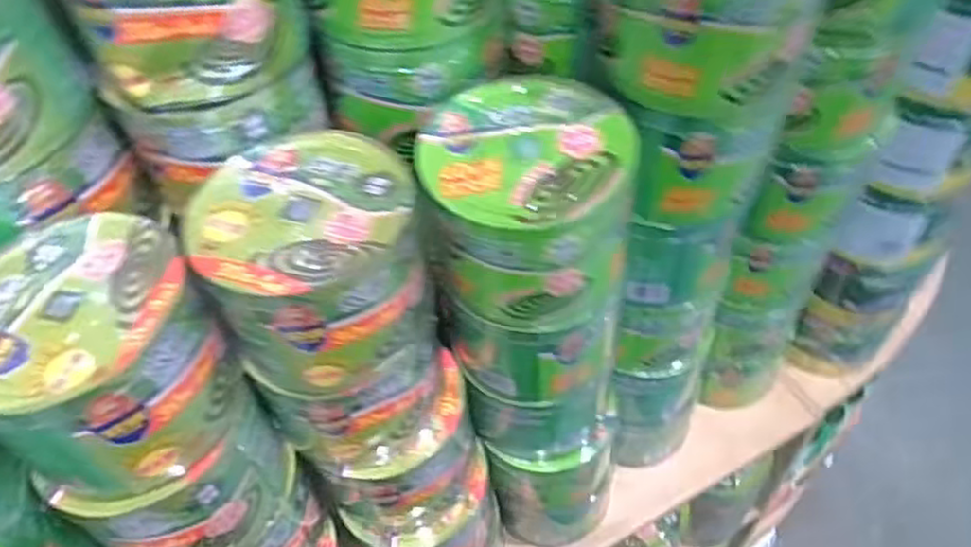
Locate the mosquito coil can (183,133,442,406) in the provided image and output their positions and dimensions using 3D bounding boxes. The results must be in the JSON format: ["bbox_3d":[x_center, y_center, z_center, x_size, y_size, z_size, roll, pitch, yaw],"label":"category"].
[{"bbox_3d":[-0.107,-0.001,0.485,0.129,0.120,0.132,-15,52,-8],"label":"mosquito coil can"}]

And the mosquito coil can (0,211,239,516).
[{"bbox_3d":[-0.228,0.054,0.441,0.134,0.106,0.132,-2,51,2],"label":"mosquito coil can"}]

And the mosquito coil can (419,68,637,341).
[{"bbox_3d":[0.029,-0.044,0.509,0.131,0.115,0.135,2,51,5],"label":"mosquito coil can"}]

